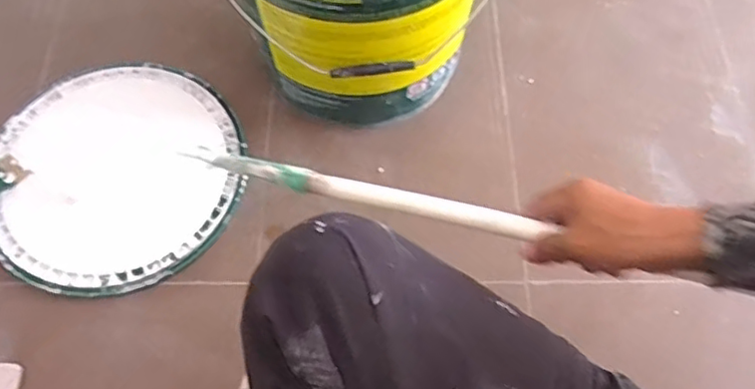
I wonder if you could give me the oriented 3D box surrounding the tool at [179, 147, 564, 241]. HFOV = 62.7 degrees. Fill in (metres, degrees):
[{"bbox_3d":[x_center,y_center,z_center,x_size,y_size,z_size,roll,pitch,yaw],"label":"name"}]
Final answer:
[{"bbox_3d":[-0.038,-0.007,0.616,0.384,0.017,0.022,13,64,27],"label":"tool"}]

